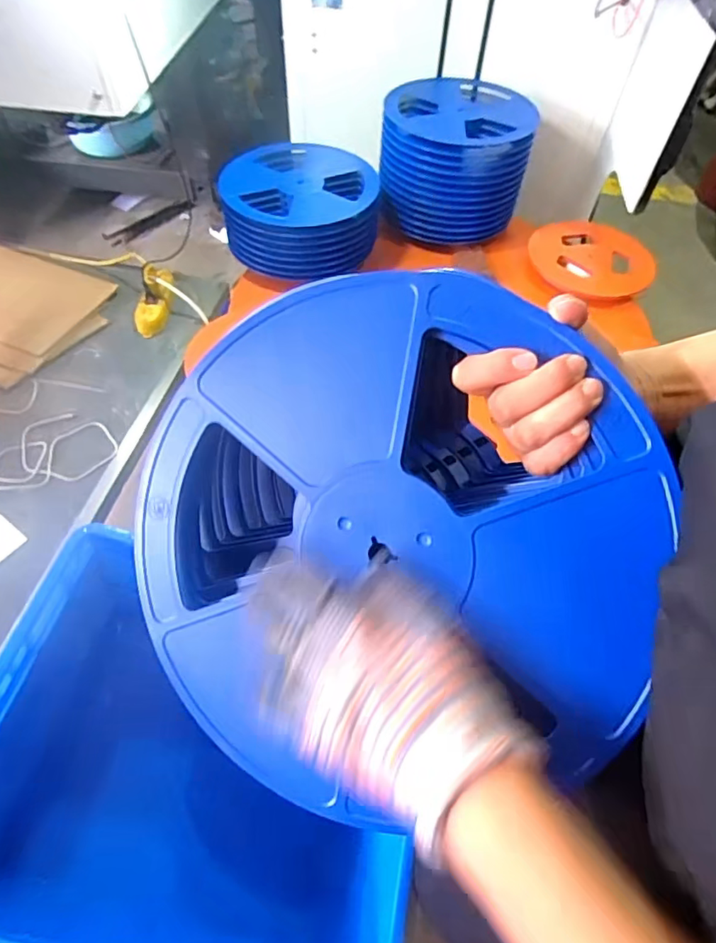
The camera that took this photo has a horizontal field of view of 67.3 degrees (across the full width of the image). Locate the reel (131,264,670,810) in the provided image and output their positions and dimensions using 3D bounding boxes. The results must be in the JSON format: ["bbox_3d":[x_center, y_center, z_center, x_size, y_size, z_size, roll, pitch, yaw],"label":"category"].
[{"bbox_3d":[0.018,0.032,0.358,0.302,0.090,0.290,2,91,12],"label":"reel"}]

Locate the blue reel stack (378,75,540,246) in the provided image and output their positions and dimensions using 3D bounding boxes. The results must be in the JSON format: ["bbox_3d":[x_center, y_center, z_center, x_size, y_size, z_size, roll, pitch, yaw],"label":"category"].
[{"bbox_3d":[0.205,-0.698,1.209,0.311,0.217,0.280,4,56,-1],"label":"blue reel stack"}]

